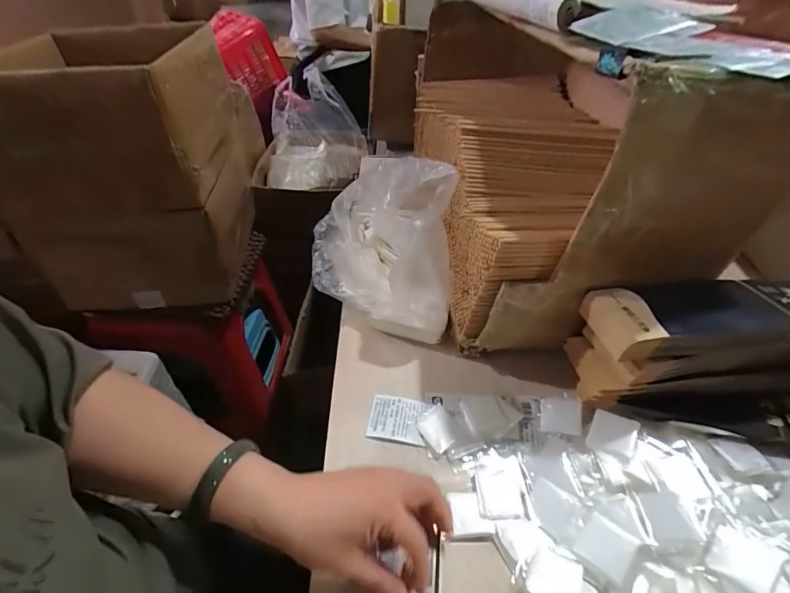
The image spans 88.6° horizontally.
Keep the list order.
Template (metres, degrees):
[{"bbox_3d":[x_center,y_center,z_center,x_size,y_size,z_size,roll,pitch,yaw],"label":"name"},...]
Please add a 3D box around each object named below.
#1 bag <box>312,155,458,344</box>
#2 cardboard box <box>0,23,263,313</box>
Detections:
[{"bbox_3d":[-0.024,-0.067,0.519,0.180,0.179,0.194,-1,43,-2],"label":"bag"},{"bbox_3d":[-0.465,-0.235,0.764,0.322,0.416,0.368,-4,44,-5],"label":"cardboard box"}]

